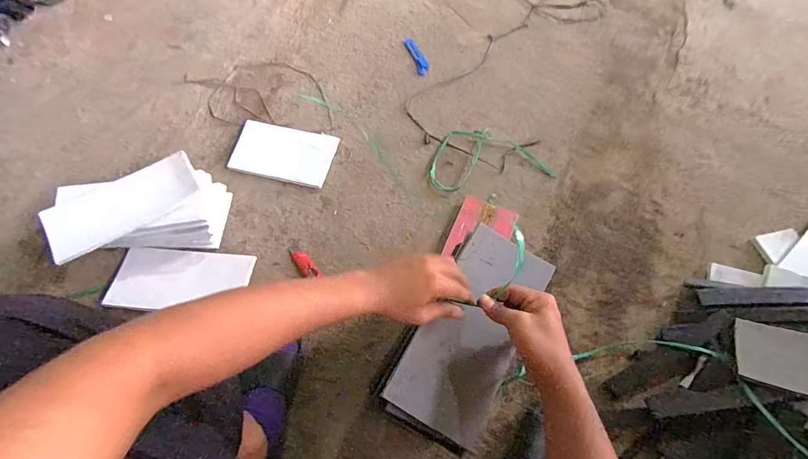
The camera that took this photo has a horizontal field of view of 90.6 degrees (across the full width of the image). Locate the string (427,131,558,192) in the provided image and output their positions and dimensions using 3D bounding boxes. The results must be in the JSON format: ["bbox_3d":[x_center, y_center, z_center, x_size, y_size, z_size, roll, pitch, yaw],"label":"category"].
[{"bbox_3d":[0.202,-0.182,0.967,0.290,0.012,0.161,-9,71,-3],"label":"string"}]

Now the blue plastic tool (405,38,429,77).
[{"bbox_3d":[0.036,-0.486,1.107,0.031,0.020,0.139,-18,71,-6],"label":"blue plastic tool"}]

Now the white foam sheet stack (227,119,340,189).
[{"bbox_3d":[-0.288,-0.186,0.963,0.236,0.009,0.141,14,71,5],"label":"white foam sheet stack"}]

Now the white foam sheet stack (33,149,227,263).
[{"bbox_3d":[-0.535,-0.029,0.843,0.296,0.152,0.177,-15,71,-5],"label":"white foam sheet stack"}]

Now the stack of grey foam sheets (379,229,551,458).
[{"bbox_3d":[0.090,0.142,0.559,0.142,0.049,0.286,27,72,9],"label":"stack of grey foam sheets"}]

